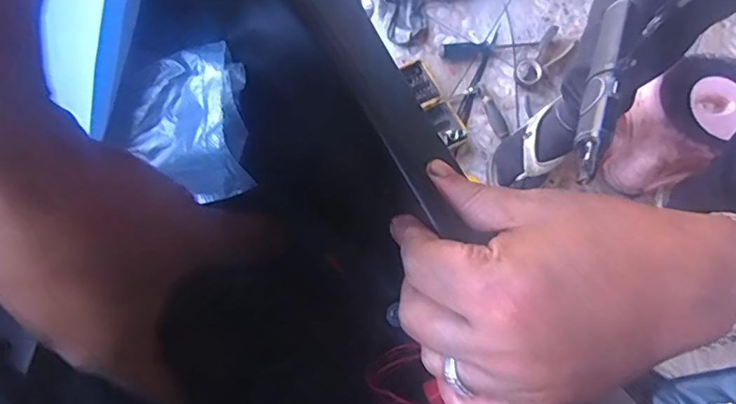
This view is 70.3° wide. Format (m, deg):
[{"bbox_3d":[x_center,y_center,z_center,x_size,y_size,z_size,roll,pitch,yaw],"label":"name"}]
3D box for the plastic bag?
[{"bbox_3d":[-0.095,-0.041,0.268,0.066,0.042,0.080,-9,75,-11],"label":"plastic bag"}]

